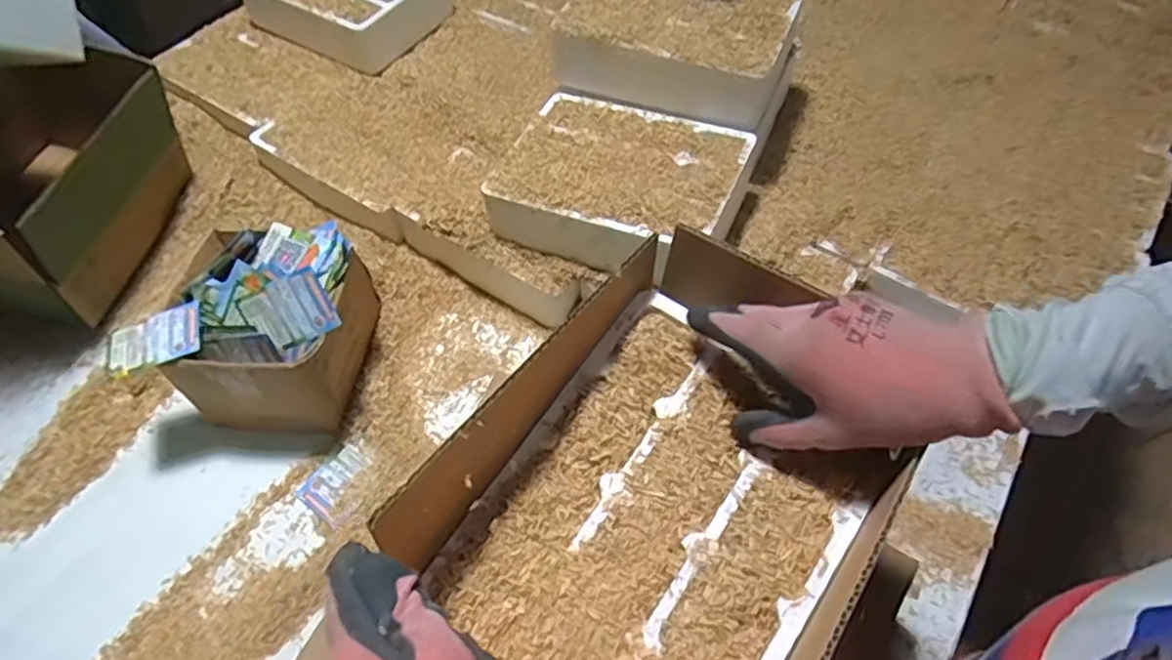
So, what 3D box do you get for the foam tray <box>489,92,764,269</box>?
[{"bbox_3d":[0.037,-0.161,0.750,0.239,0.075,0.188,19,57,14],"label":"foam tray"}]

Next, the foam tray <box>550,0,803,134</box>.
[{"bbox_3d":[0.106,-0.330,0.791,0.244,0.080,0.167,19,57,14],"label":"foam tray"}]

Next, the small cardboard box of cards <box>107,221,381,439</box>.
[{"bbox_3d":[-0.323,-0.014,0.691,0.193,0.137,0.177,4,55,4],"label":"small cardboard box of cards"}]

